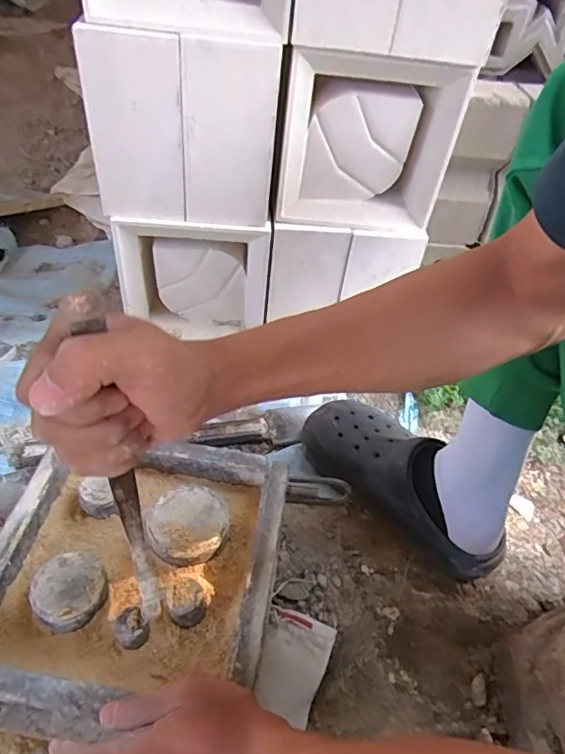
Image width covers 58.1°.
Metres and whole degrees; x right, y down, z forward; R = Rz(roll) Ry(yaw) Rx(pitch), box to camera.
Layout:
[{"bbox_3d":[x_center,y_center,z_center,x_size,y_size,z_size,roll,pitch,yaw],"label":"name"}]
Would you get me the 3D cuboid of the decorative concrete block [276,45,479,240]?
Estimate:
[{"bbox_3d":[0.098,-0.274,0.607,0.201,0.195,0.038,0,44,-5],"label":"decorative concrete block"}]

